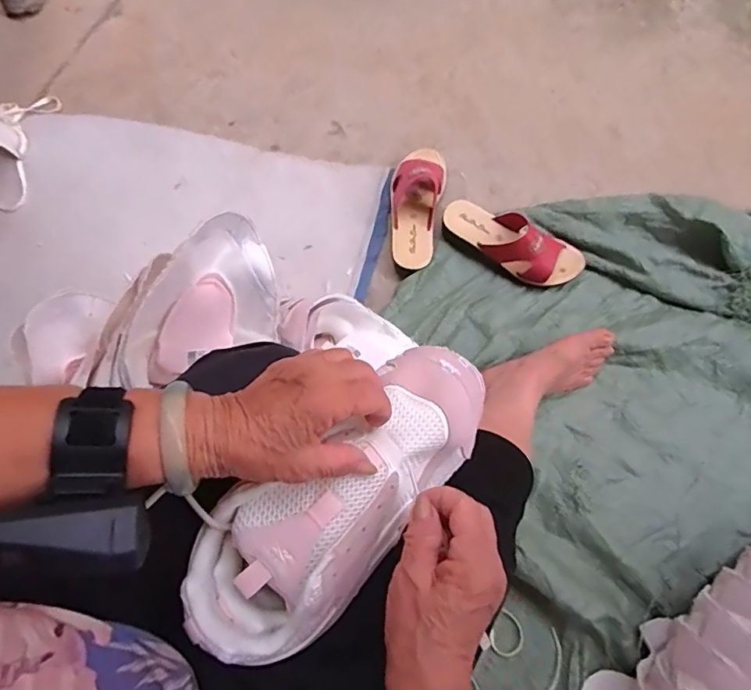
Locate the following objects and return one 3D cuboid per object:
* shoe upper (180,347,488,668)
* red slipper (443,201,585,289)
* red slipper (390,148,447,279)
[{"bbox_3d":[-0.017,0.106,0.373,0.257,0.070,0.100,-41,77,-16],"label":"shoe upper"},{"bbox_3d":[0.217,-0.168,0.804,0.229,0.065,0.088,30,74,9],"label":"red slipper"},{"bbox_3d":[0.063,-0.228,0.829,0.084,0.063,0.229,12,72,3],"label":"red slipper"}]

